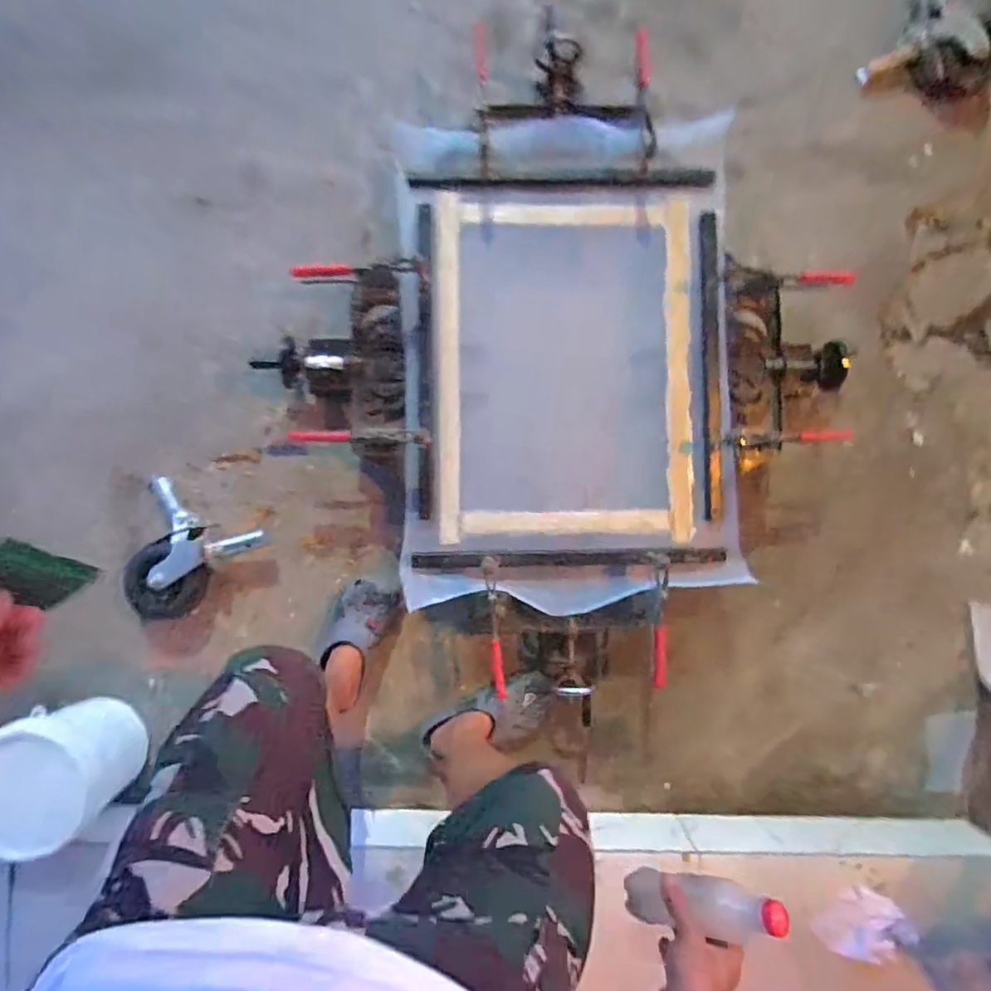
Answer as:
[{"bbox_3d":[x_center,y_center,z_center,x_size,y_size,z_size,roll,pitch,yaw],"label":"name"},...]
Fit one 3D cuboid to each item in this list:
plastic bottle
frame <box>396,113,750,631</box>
[{"bbox_3d":[0.212,0.430,0.627,0.052,0.198,0.050,15,60,-29],"label":"plastic bottle"},{"bbox_3d":[0.116,-0.260,1.161,0.672,0.133,0.930,-1,92,-5],"label":"frame"}]

